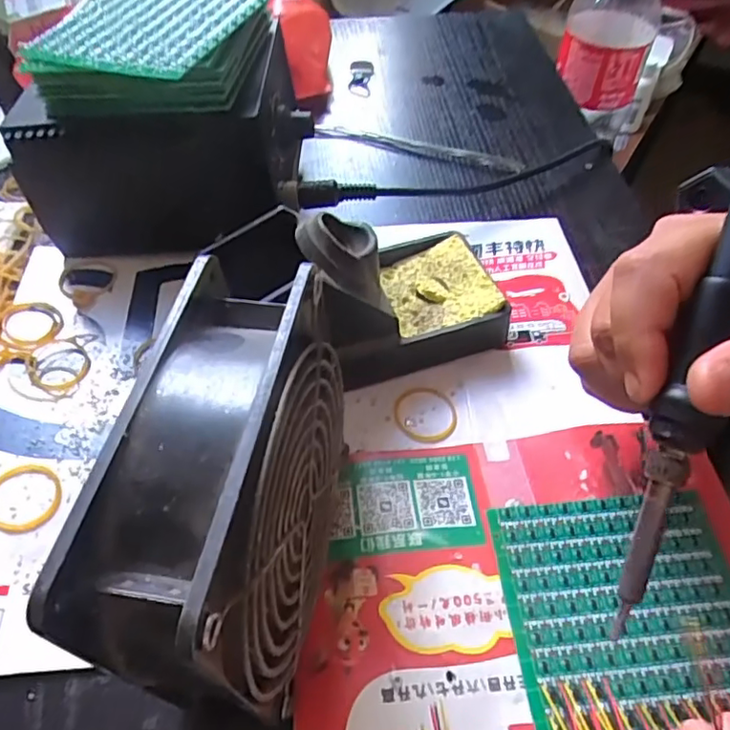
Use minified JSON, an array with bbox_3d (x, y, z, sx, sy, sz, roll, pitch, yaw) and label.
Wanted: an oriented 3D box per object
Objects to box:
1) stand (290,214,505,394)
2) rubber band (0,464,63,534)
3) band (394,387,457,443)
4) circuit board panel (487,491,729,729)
[{"bbox_3d":[0.016,-0.046,0.302,0.097,0.076,0.069,-13,53,-12],"label":"stand"},{"bbox_3d":[-0.151,0.059,0.265,0.032,0.004,0.030,1,52,-1],"label":"rubber band"},{"bbox_3d":[0.030,0.024,0.298,0.031,0.004,0.033,4,52,1],"label":"band"},{"bbox_3d":[0.103,0.097,0.235,0.091,0.004,0.093,-5,54,-2],"label":"circuit board panel"}]

